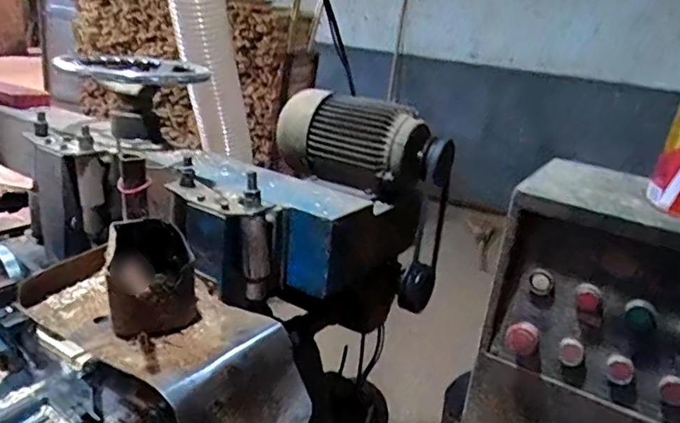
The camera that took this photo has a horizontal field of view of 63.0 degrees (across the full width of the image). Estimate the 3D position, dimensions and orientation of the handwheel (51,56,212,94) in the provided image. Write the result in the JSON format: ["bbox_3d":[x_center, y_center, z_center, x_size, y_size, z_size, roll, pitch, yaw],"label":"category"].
[{"bbox_3d":[-0.432,-0.296,1.194,0.263,0.050,0.248,6,20,-4],"label":"handwheel"}]

